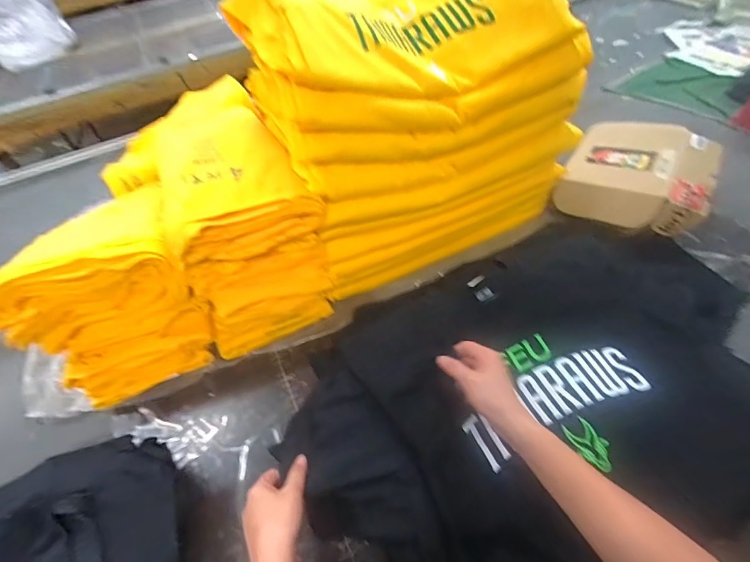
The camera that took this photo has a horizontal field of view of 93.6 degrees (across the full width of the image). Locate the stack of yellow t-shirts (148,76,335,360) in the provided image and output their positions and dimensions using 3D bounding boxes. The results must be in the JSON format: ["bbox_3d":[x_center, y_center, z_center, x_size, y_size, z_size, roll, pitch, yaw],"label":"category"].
[{"bbox_3d":[-0.281,-0.173,0.709,0.243,0.254,0.514,-23,52,-11],"label":"stack of yellow t-shirts"}]

